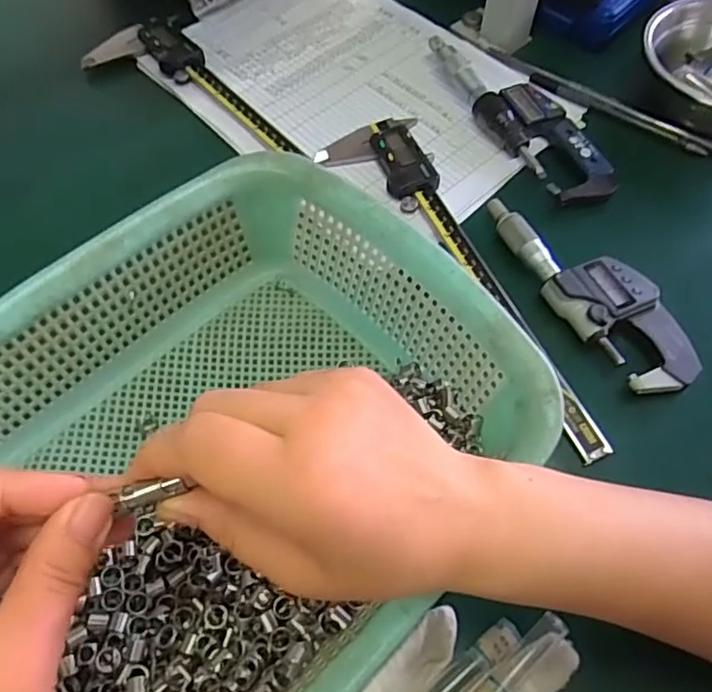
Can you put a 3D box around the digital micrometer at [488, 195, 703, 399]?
[{"bbox_3d":[0.143,-0.038,0.365,0.052,0.021,0.158,-31,66,-17],"label":"digital micrometer"}]

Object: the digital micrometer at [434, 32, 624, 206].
[{"bbox_3d":[0.123,-0.173,0.444,0.053,0.023,0.181,-26,65,-14],"label":"digital micrometer"}]

